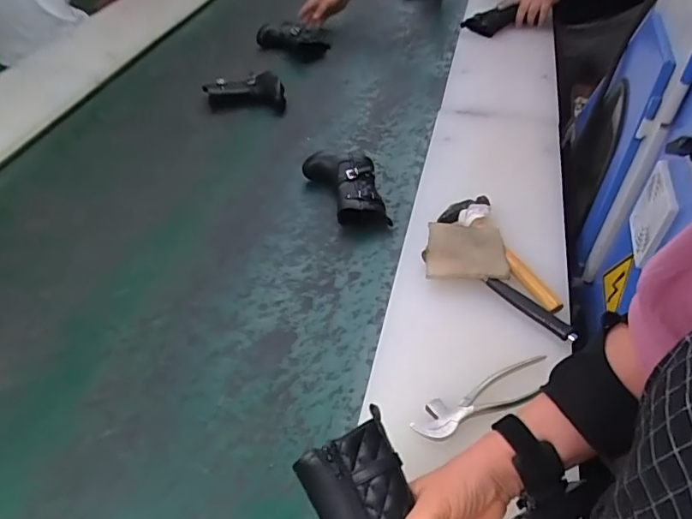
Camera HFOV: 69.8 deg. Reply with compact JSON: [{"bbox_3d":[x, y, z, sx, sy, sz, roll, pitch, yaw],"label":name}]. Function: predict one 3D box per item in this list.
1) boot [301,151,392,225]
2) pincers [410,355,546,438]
[{"bbox_3d":[-0.001,-0.132,0.917,0.127,0.058,0.192,-10,45,-7],"label":"boot"},{"bbox_3d":[0.165,0.162,0.586,0.188,0.017,0.050,-19,47,-16],"label":"pincers"}]

